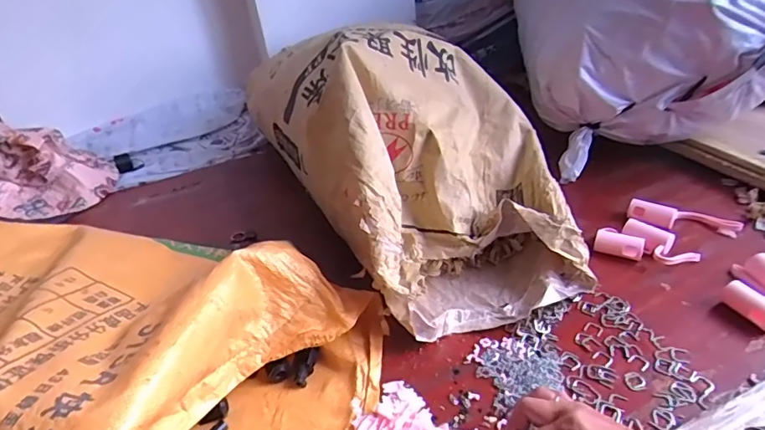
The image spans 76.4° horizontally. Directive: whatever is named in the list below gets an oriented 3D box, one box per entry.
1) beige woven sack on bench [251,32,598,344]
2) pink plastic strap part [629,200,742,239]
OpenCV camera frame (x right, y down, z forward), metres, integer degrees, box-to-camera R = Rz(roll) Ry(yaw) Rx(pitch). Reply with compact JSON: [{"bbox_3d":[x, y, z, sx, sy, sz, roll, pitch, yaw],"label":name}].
[{"bbox_3d":[0.037,-0.127,0.777,0.339,0.262,0.632,-19,37,-18],"label":"beige woven sack on bench"},{"bbox_3d":[0.453,0.003,0.729,0.153,0.035,0.032,7,37,17],"label":"pink plastic strap part"}]

